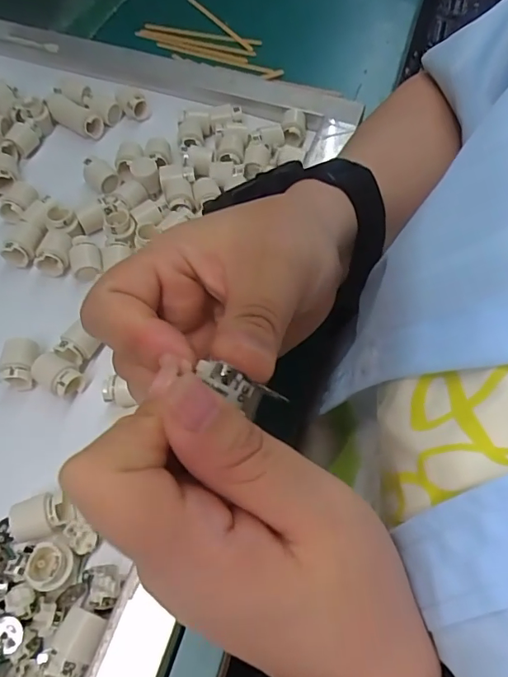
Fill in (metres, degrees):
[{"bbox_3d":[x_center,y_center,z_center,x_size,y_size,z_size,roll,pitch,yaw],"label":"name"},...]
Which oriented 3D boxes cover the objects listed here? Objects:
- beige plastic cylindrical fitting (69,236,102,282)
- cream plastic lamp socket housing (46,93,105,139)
[{"bbox_3d":[-0.114,-0.055,0.326,0.019,0.016,0.026,-15,61,-9],"label":"beige plastic cylindrical fitting"},{"bbox_3d":[-0.149,-0.185,0.400,0.051,0.018,0.017,30,64,16],"label":"cream plastic lamp socket housing"}]

